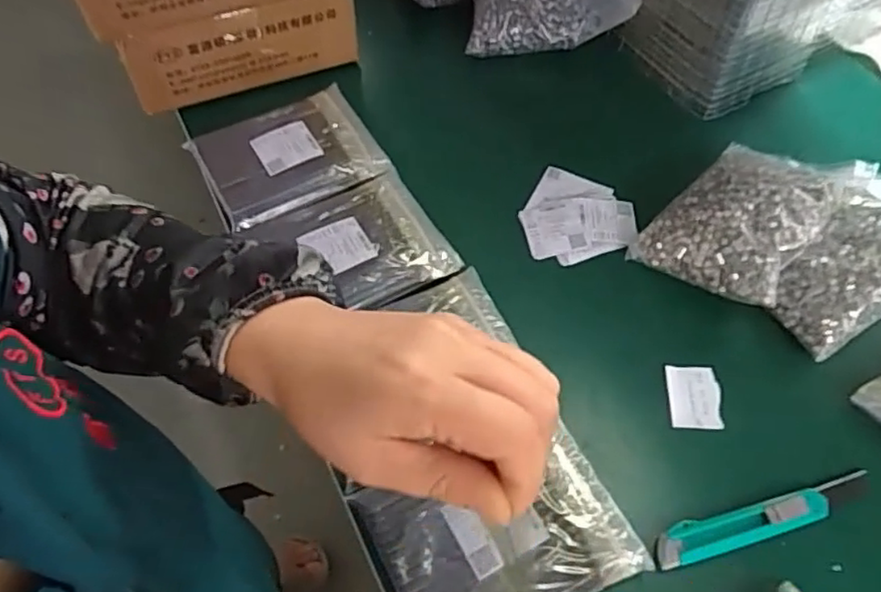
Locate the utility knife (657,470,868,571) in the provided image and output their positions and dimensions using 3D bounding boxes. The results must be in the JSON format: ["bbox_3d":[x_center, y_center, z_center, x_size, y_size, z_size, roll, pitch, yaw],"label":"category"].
[{"bbox_3d":[0.257,0.175,0.505,0.185,0.011,0.029,-11,58,-9],"label":"utility knife"}]

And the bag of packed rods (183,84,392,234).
[{"bbox_3d":[-0.162,-0.152,0.692,0.177,0.018,0.148,-25,61,-17],"label":"bag of packed rods"}]

